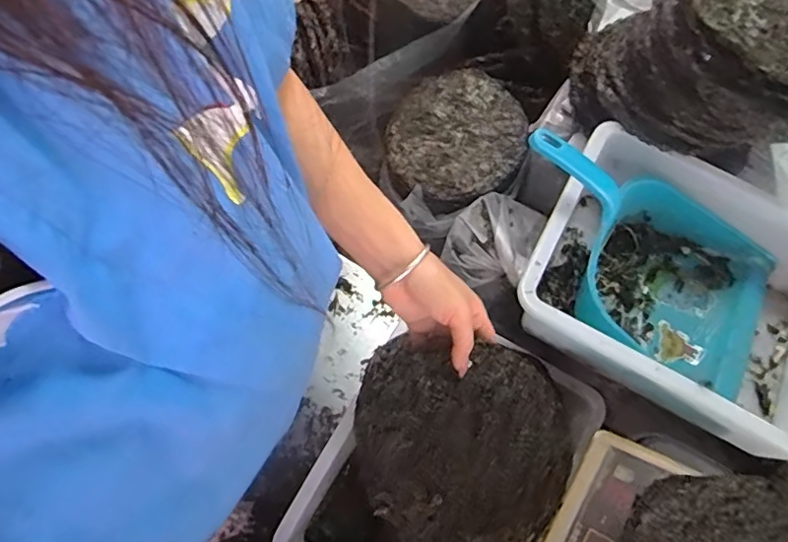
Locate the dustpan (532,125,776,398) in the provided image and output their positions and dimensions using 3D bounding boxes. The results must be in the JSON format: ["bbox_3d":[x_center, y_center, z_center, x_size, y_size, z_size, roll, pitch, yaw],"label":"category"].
[{"bbox_3d":[0.282,-0.019,0.617,0.328,0.160,0.197,23,72,6],"label":"dustpan"}]

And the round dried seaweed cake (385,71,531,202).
[{"bbox_3d":[0.089,-0.197,0.815,0.190,0.009,0.190,-2,79,9],"label":"round dried seaweed cake"}]

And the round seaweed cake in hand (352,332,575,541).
[{"bbox_3d":[0.062,0.165,0.528,0.195,0.016,0.193,0,91,5],"label":"round seaweed cake in hand"}]

